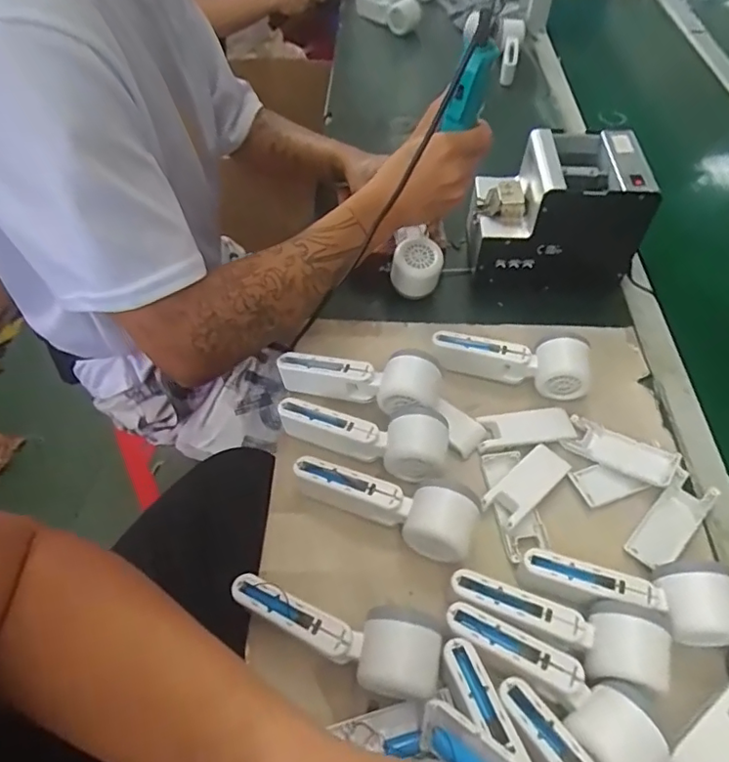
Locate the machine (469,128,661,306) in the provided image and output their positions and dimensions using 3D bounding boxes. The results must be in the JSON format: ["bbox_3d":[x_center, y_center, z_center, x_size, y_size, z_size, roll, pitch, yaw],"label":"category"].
[{"bbox_3d":[0.228,-0.207,0.671,0.177,0.141,0.133,3,53,0],"label":"machine"}]

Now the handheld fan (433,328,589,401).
[{"bbox_3d":[0.159,-0.029,0.599,0.168,0.049,0.056,15,54,9],"label":"handheld fan"}]

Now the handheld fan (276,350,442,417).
[{"bbox_3d":[-0.007,-0.004,0.566,0.166,0.055,0.060,15,54,9],"label":"handheld fan"}]

